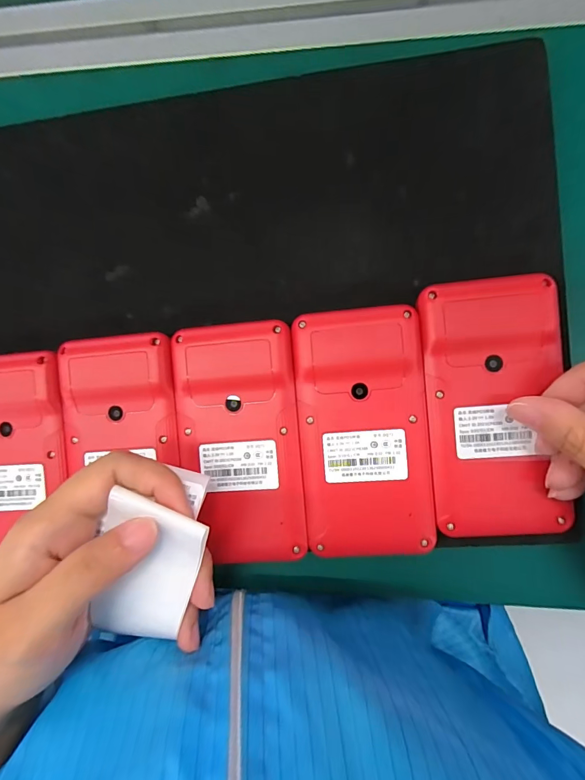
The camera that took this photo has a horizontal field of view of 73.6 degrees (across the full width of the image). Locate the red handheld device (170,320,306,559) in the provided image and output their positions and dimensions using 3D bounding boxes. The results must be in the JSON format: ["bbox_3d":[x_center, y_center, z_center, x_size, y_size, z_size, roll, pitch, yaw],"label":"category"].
[{"bbox_3d":[-0.028,0.027,0.196,0.061,0.014,0.117,-5,85,6],"label":"red handheld device"}]

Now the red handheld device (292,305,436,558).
[{"bbox_3d":[0.034,0.021,0.190,0.061,0.015,0.118,-4,91,7],"label":"red handheld device"}]

